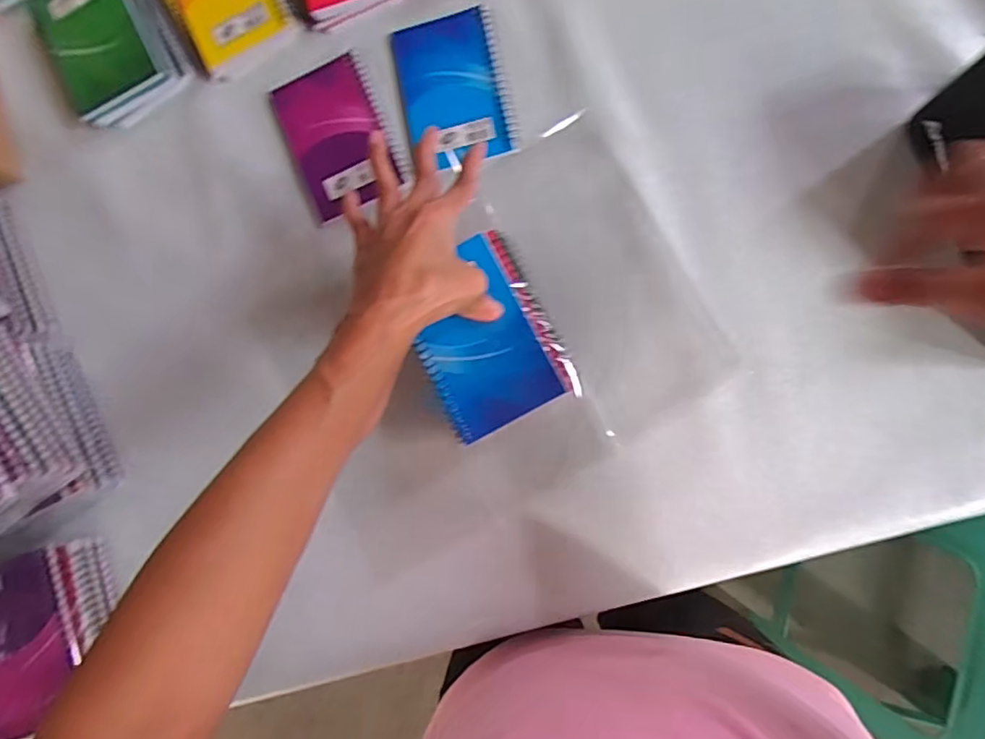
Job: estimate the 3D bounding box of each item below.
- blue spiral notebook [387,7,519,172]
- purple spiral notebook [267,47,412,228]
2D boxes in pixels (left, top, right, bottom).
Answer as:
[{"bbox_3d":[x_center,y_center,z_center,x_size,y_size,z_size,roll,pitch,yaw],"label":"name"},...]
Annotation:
[{"bbox_3d":[-0.032,-0.234,0.476,0.085,0.010,0.129,-13,85,6],"label":"blue spiral notebook"},{"bbox_3d":[-0.132,-0.201,0.487,0.083,0.011,0.130,-24,84,5],"label":"purple spiral notebook"}]

